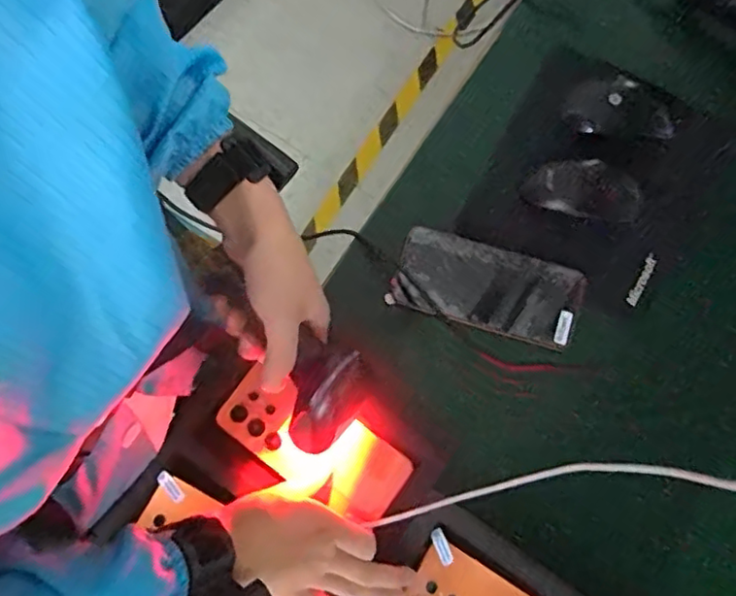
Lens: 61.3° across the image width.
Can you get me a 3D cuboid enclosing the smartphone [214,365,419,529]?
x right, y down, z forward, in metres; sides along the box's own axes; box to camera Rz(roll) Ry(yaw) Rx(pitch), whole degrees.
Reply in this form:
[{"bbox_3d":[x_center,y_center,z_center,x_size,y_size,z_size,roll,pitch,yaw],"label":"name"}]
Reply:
[{"bbox_3d":[-0.049,0.131,0.553,0.169,0.007,0.072,32,81,7],"label":"smartphone"}]

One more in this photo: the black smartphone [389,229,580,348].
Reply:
[{"bbox_3d":[0.113,-0.011,0.585,0.167,0.009,0.079,16,80,4],"label":"black smartphone"}]

